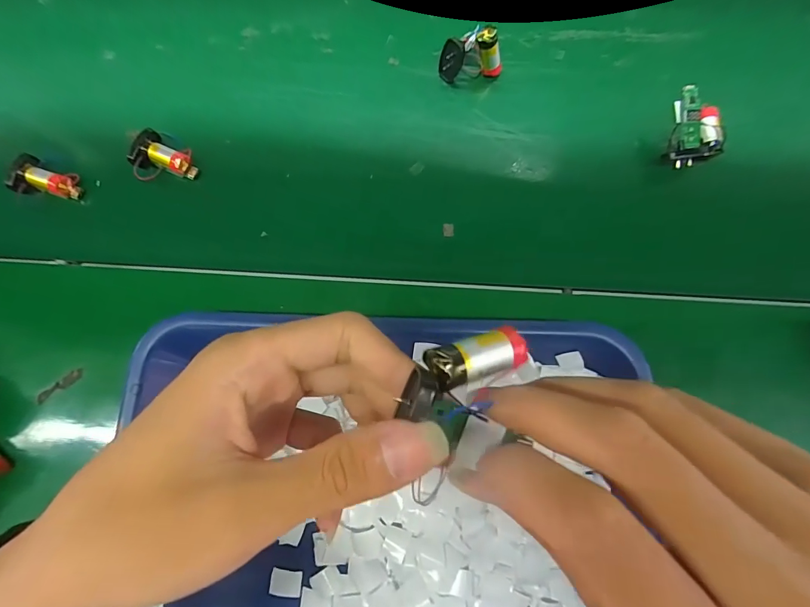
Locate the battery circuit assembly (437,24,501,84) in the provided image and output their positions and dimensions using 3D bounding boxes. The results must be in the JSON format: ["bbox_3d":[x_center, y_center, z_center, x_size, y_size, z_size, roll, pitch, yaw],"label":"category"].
[{"bbox_3d":[0.054,-0.210,0.320,0.050,0.042,0.029,-3,79,2],"label":"battery circuit assembly"}]

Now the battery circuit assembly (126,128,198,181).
[{"bbox_3d":[-0.201,-0.116,0.321,0.045,0.020,0.039,28,82,7],"label":"battery circuit assembly"}]

